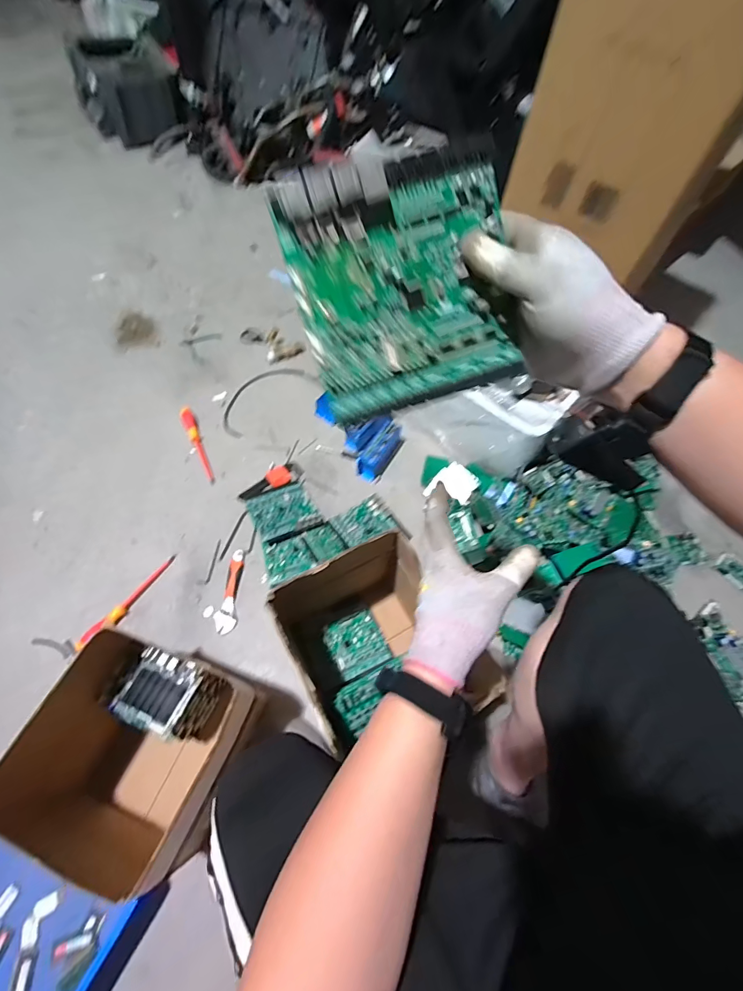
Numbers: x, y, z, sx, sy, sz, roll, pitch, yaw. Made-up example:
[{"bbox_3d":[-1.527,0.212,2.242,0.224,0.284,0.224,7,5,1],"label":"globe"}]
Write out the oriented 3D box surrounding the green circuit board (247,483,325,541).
[{"bbox_3d":[-0.216,0.036,1.036,0.150,0.021,0.142,-20,54,-24],"label":"green circuit board"}]

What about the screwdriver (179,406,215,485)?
[{"bbox_3d":[-0.470,-0.137,1.124,0.032,0.034,0.241,-20,64,-14],"label":"screwdriver"}]

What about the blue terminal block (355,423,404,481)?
[{"bbox_3d":[0.031,-0.125,1.139,0.060,0.071,0.176,32,64,14],"label":"blue terminal block"}]

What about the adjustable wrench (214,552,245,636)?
[{"bbox_3d":[-0.327,0.218,0.967,0.048,0.014,0.188,2,61,-2],"label":"adjustable wrench"}]

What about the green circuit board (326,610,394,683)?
[{"bbox_3d":[-0.031,0.316,0.897,0.115,0.016,0.119,-22,65,-15],"label":"green circuit board"}]

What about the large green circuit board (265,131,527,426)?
[{"bbox_3d":[0.026,-0.142,0.291,0.148,0.154,0.017,-18,21,-5],"label":"large green circuit board"}]

